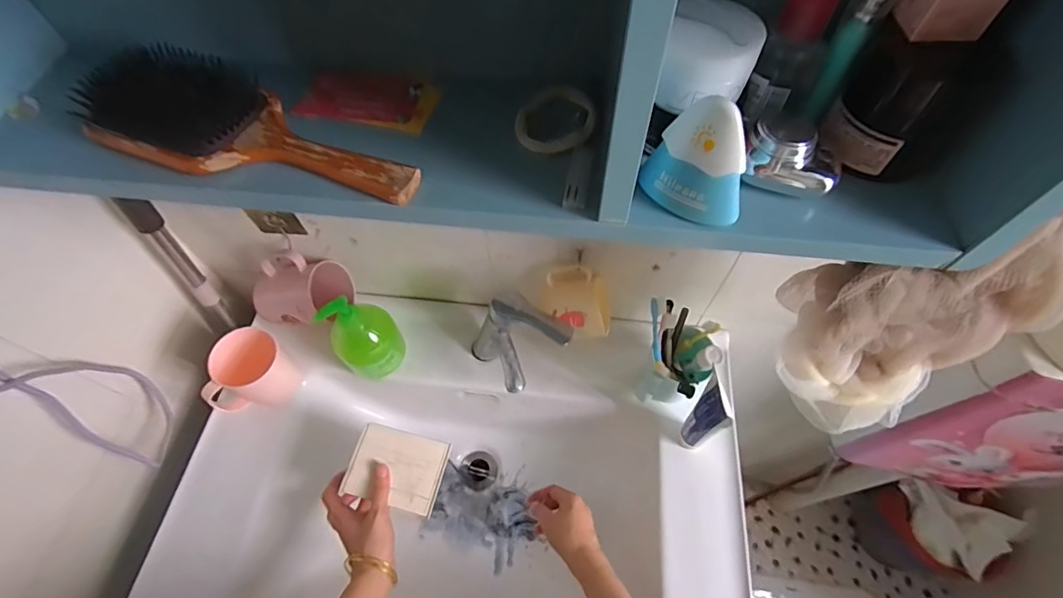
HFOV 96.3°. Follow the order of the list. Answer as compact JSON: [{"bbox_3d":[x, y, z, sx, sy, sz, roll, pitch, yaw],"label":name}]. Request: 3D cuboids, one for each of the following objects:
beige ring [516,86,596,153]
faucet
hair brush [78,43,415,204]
[{"bbox_3d":[0.016,-0.126,0.334,0.054,0.012,0.056,0,58,1],"label":"beige ring"},{"bbox_3d":[-0.017,0.052,0.618,0.092,0.138,0.108,-32,63,-17],"label":"faucet"},{"bbox_3d":[-0.190,-0.114,0.315,0.242,0.033,0.087,22,61,14],"label":"hair brush"}]

